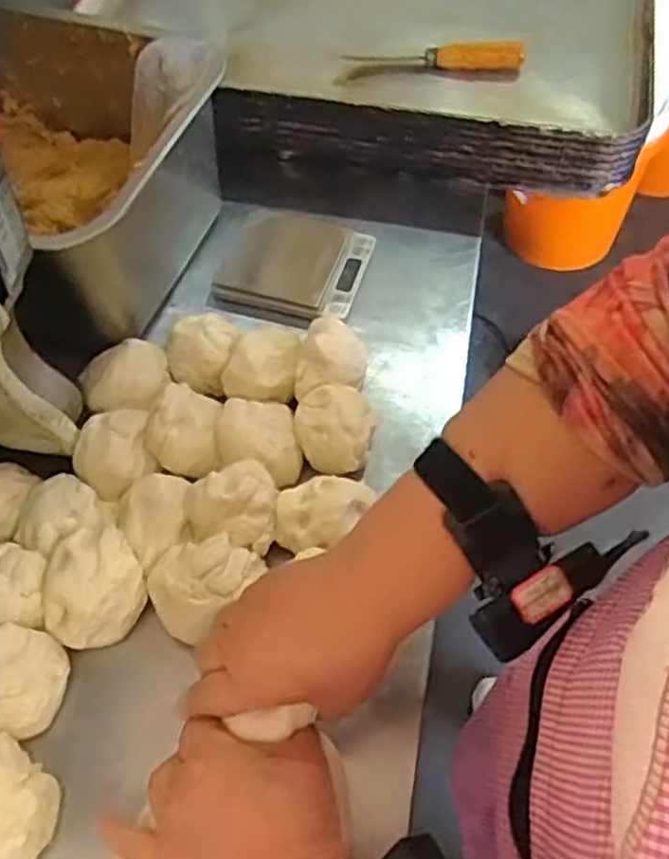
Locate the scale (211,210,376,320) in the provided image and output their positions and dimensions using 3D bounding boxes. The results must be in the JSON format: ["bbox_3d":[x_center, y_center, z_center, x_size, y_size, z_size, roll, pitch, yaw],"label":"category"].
[{"bbox_3d":[-0.039,-0.151,0.683,0.131,0.022,0.108,15,59,11],"label":"scale"}]

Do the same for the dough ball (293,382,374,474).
[{"bbox_3d":[-0.001,0.002,0.565,0.058,0.053,0.070,4,57,5],"label":"dough ball"}]

